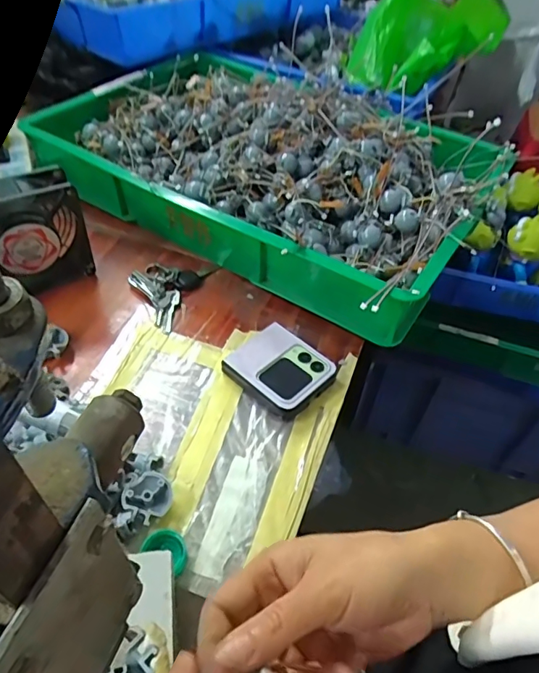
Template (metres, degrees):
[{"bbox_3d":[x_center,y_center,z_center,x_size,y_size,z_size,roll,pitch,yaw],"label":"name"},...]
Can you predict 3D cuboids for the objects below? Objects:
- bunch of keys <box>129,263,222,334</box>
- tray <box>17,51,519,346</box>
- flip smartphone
[{"bbox_3d":[-0.117,-0.061,0.548,0.078,0.017,0.113,20,49,16],"label":"bunch of keys"},{"bbox_3d":[-0.010,-0.242,0.647,0.551,0.114,0.357,27,51,21],"label":"tray"},{"bbox_3d":[0.010,0.031,0.464,0.086,0.020,0.076,34,54,26],"label":"flip smartphone"}]

